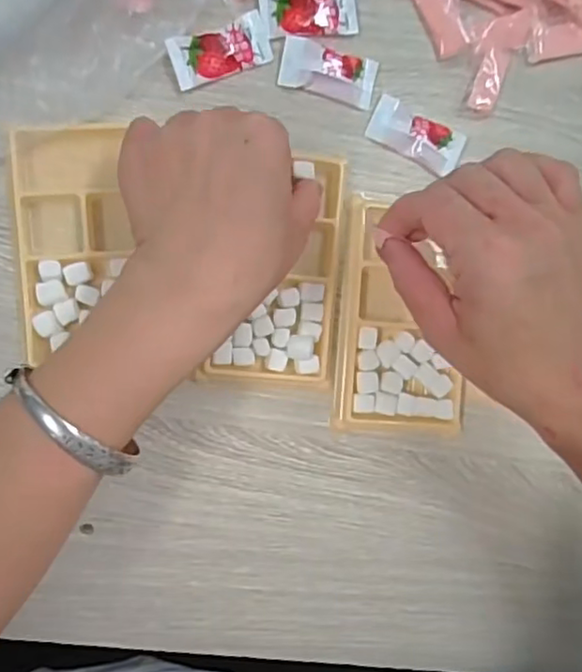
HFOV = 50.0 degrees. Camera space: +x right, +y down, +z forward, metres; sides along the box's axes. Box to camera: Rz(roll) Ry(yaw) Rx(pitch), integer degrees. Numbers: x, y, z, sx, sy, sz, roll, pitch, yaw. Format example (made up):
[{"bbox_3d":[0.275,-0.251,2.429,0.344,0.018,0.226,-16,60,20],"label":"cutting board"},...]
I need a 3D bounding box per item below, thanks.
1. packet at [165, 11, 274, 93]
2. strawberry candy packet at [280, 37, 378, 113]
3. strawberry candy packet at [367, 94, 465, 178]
[{"bbox_3d":[-0.040,-0.161,0.353,0.057,0.008,0.028,-23,94,-9],"label":"packet"},{"bbox_3d":[0.023,-0.154,0.362,0.055,0.012,0.027,13,88,-10],"label":"strawberry candy packet"},{"bbox_3d":[0.075,-0.120,0.373,0.056,0.009,0.028,28,86,-9],"label":"strawberry candy packet"}]

